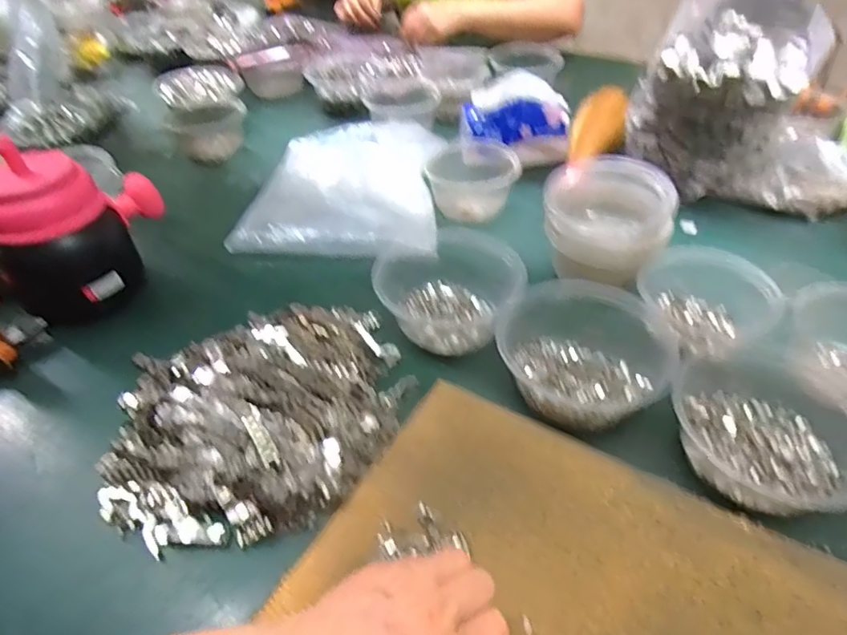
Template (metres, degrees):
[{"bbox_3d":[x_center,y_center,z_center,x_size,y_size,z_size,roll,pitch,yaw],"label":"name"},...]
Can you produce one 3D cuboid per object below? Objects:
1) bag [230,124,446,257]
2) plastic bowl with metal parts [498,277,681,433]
[{"bbox_3d":[-0.095,-0.174,0.706,0.234,0.047,0.272,2,45,6],"label":"bag"},{"bbox_3d":[0.133,0.026,0.455,0.131,0.053,0.134,-2,44,2],"label":"plastic bowl with metal parts"}]

